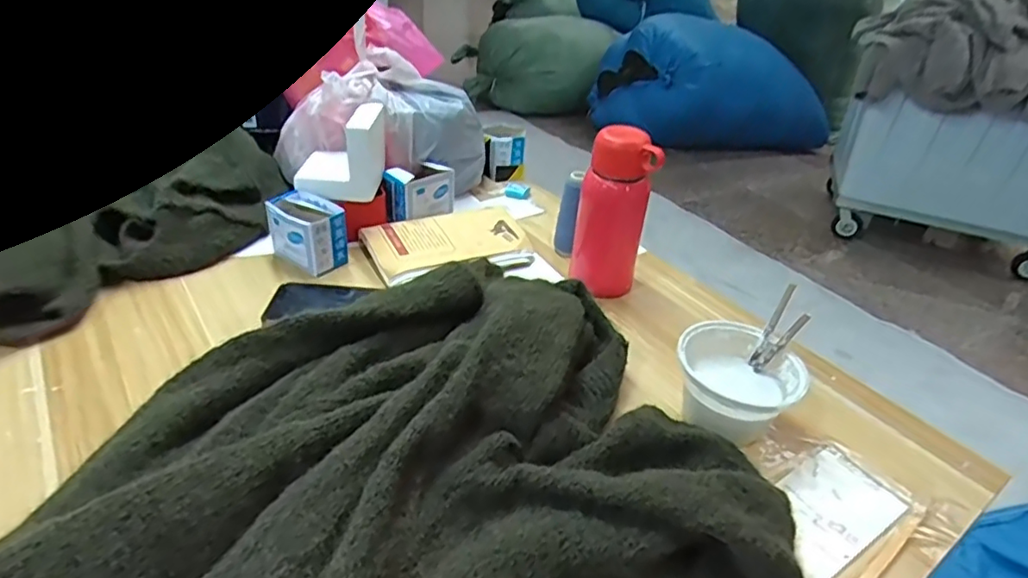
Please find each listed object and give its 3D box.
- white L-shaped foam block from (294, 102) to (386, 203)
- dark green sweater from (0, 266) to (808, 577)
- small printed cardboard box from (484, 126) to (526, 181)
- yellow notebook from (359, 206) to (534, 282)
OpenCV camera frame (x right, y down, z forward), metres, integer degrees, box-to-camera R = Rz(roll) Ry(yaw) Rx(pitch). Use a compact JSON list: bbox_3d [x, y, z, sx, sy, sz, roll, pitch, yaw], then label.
[{"bbox_3d":[-0.229,-0.182,0.802,0.100,0.099,0.100,5,34,-2],"label":"white L-shaped foam block"},{"bbox_3d":[-0.102,0.147,0.434,0.565,0.077,0.381,-15,38,-27],"label":"dark green sweater"},{"bbox_3d":[-0.016,-0.227,1.037,0.071,0.074,0.073,5,34,-2],"label":"small printed cardboard box"},{"bbox_3d":[-0.084,-0.065,0.801,0.209,0.026,0.114,-8,35,-17],"label":"yellow notebook"}]

